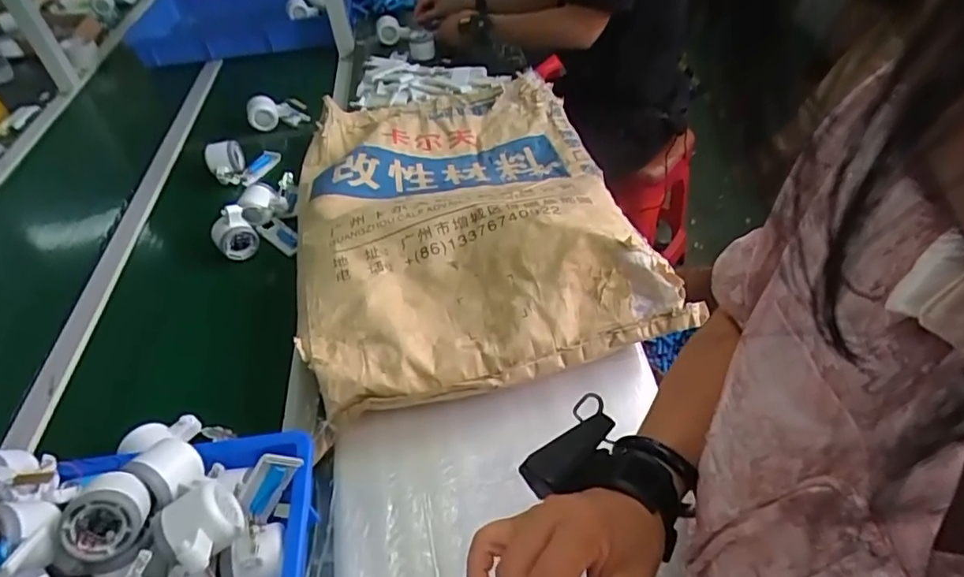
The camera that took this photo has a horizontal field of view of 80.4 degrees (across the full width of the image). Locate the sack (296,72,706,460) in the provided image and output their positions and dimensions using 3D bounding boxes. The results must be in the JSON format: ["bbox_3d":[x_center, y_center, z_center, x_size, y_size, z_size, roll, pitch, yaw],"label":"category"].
[{"bbox_3d":[-0.041,-0.157,0.879,0.474,0.120,0.714,-13,46,-6],"label":"sack"}]

